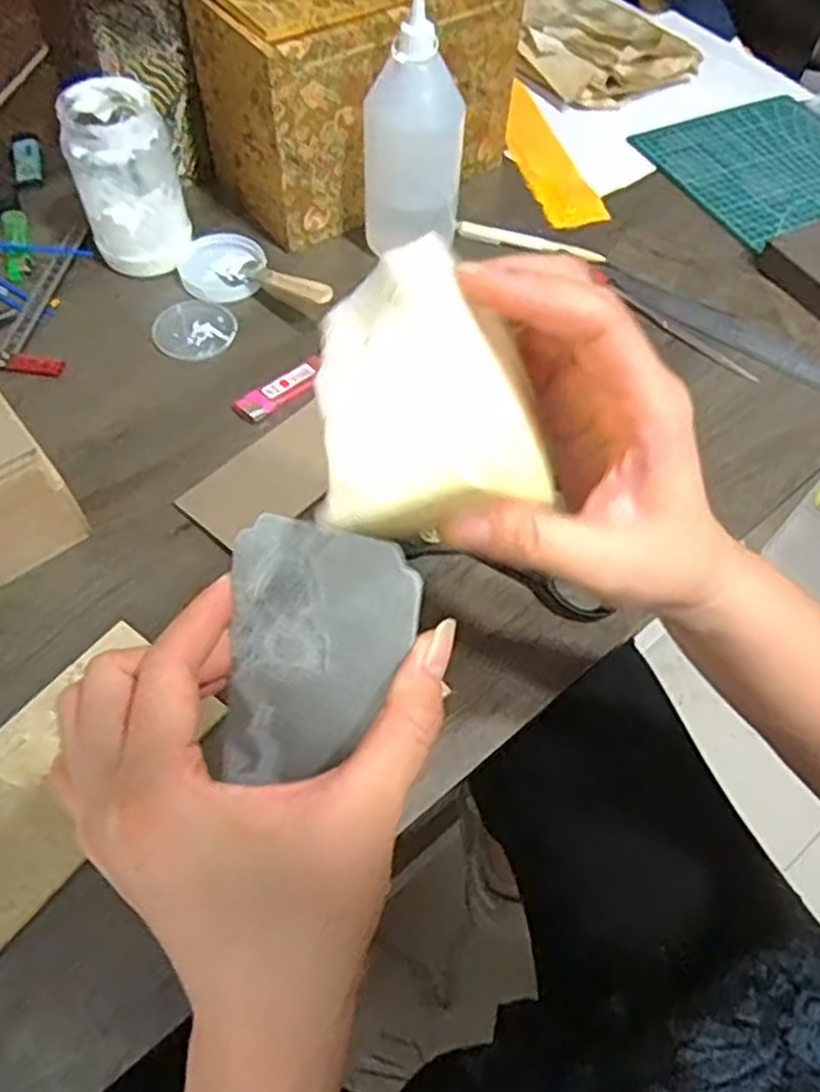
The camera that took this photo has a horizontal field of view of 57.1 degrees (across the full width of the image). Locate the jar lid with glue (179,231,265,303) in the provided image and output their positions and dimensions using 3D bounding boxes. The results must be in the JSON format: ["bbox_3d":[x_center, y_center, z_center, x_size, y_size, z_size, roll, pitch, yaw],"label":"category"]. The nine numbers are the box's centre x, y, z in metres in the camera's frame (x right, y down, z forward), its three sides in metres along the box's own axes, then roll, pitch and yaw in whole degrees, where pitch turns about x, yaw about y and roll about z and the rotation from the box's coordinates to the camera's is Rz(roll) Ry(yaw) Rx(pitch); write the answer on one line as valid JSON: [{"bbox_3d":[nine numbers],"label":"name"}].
[{"bbox_3d":[-0.157,-0.233,0.628,0.067,0.016,0.074,0,58,-3],"label":"jar lid with glue"}]

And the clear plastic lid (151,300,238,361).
[{"bbox_3d":[-0.166,-0.171,0.589,0.056,0.013,0.061,1,58,-2],"label":"clear plastic lid"}]

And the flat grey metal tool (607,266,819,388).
[{"bbox_3d":[0.265,-0.179,0.626,0.219,0.005,0.037,31,61,14],"label":"flat grey metal tool"}]

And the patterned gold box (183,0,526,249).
[{"bbox_3d":[-0.043,-0.396,0.636,0.238,0.173,0.129,-29,64,-19],"label":"patterned gold box"}]

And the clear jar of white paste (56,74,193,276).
[{"bbox_3d":[-0.221,-0.288,0.595,0.075,0.124,0.072,-9,59,-8],"label":"clear jar of white paste"}]

